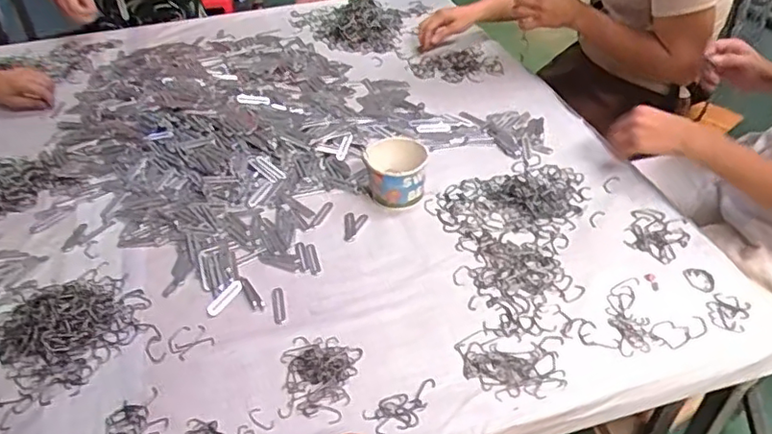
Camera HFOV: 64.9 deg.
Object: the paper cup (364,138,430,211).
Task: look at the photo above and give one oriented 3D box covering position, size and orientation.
[{"bbox_3d":[0.016,-0.061,0.889,0.087,0.078,0.083,-1,41,1],"label":"paper cup"}]

